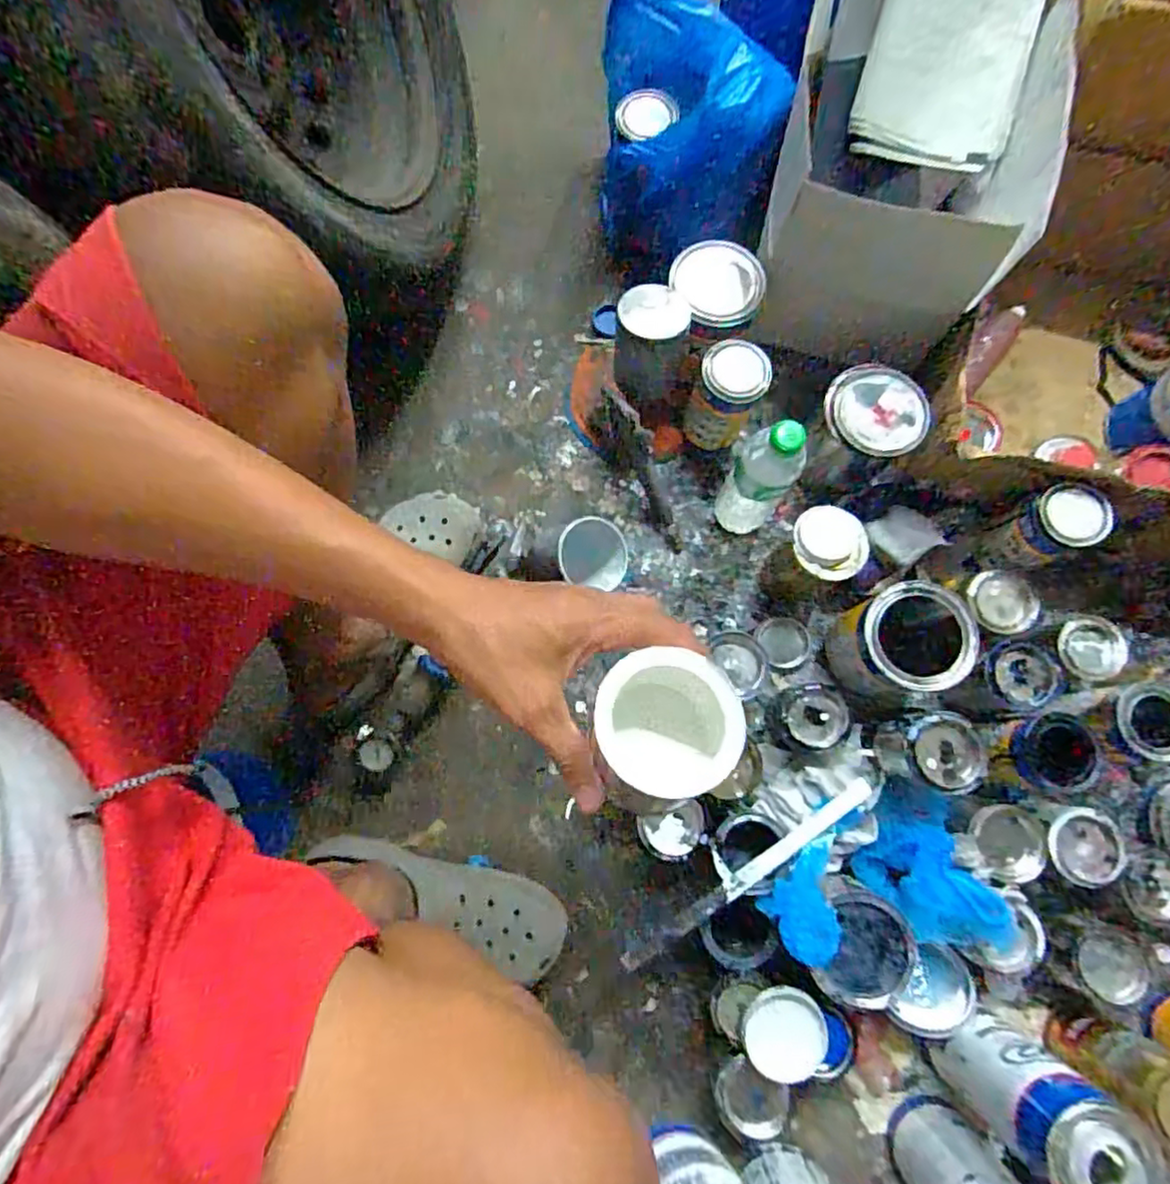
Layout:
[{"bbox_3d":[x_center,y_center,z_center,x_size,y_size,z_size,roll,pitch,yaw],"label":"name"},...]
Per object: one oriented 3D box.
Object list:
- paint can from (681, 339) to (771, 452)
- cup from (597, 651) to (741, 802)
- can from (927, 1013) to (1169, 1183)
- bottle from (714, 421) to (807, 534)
[{"bbox_3d":[0.161,-0.225,0.751,0.073,0.116,0.075,0,78,1],"label":"paint can"},{"bbox_3d":[0.043,0.070,0.350,0.071,0.074,0.068,0,78,1],"label":"cup"},{"bbox_3d":[0.379,0.433,0.555,0.081,0.176,0.077,0,78,1],"label":"can"},{"bbox_3d":[0.181,-0.113,0.684,0.058,0.218,0.054,0,78,1],"label":"bottle"}]

